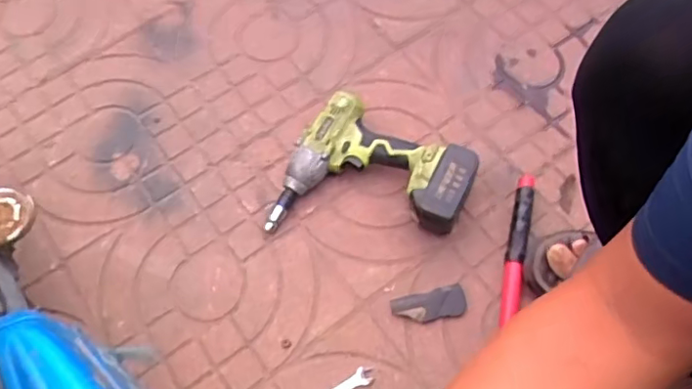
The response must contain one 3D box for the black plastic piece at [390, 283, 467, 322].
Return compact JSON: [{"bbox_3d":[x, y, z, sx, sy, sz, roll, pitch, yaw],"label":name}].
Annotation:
[{"bbox_3d":[0.108,0.144,0.767,0.097,0.007,0.039,-13,65,-5],"label":"black plastic piece"}]

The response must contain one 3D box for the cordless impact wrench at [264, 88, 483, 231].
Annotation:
[{"bbox_3d":[0.037,-0.016,0.814,0.236,0.079,0.217,22,67,11],"label":"cordless impact wrench"}]

